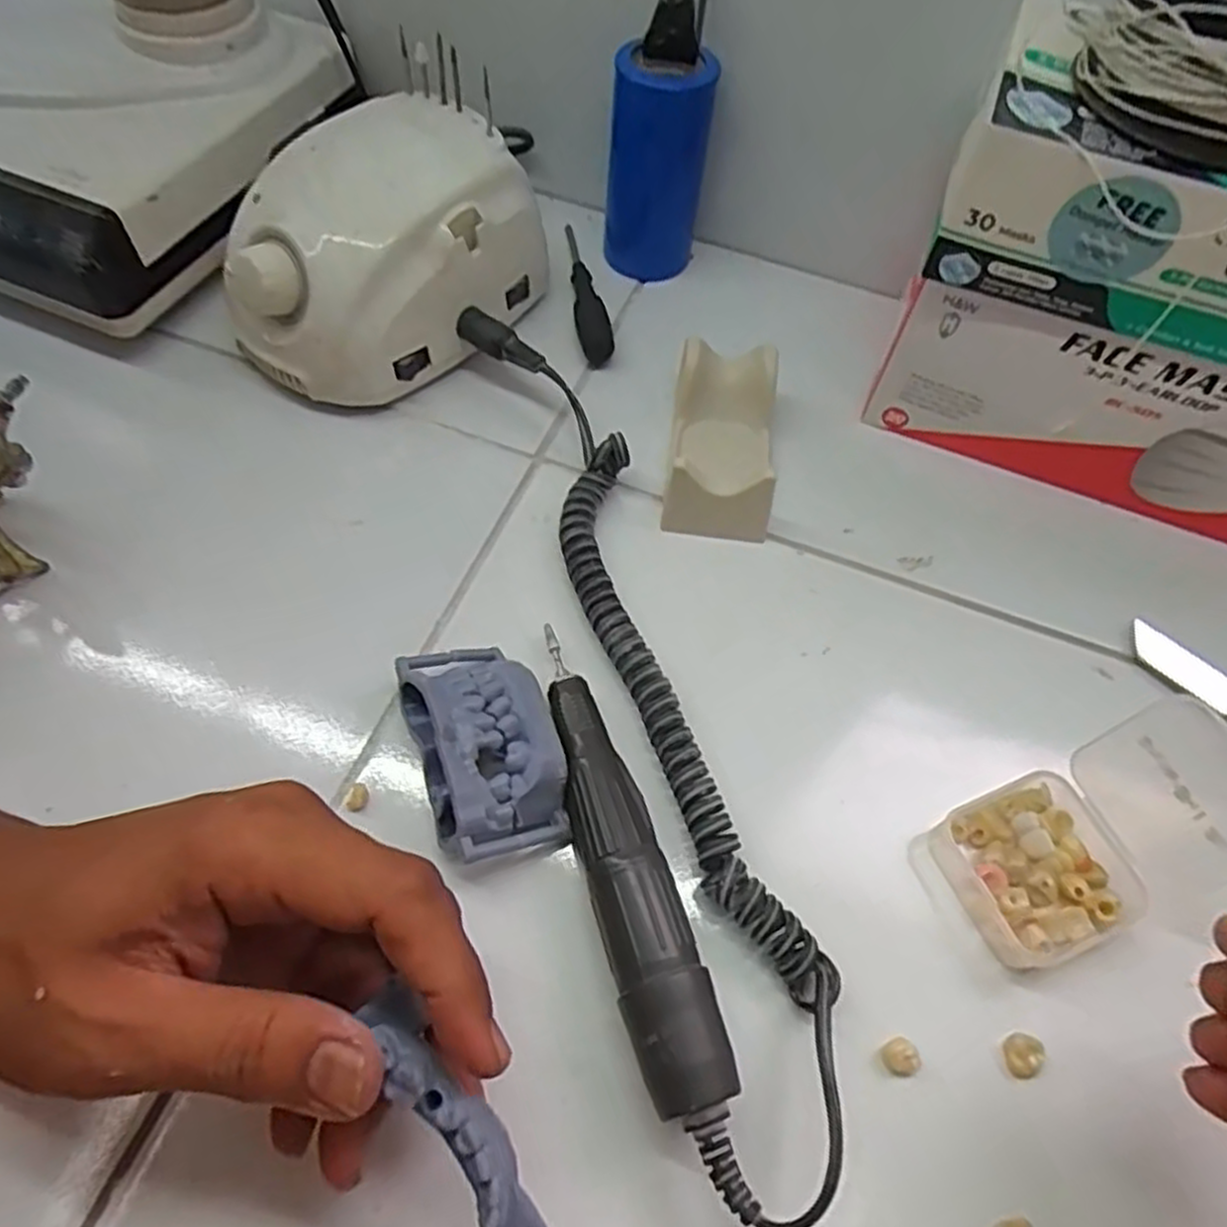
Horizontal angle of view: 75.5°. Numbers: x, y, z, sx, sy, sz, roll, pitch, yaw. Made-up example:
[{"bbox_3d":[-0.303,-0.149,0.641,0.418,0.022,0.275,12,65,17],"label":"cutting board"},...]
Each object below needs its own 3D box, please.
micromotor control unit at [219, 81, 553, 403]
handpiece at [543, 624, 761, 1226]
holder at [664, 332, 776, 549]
[{"bbox_3d":[-0.110,-0.167,0.375,0.091,0.084,0.140,36,63,16],"label":"micromotor control unit"},{"bbox_3d":[0.005,0.090,0.264,0.027,0.031,0.180,-15,57,-11],"label":"handpiece"},{"bbox_3d":[0.050,-0.080,0.365,0.046,0.033,0.088,6,56,3],"label":"holder"}]

